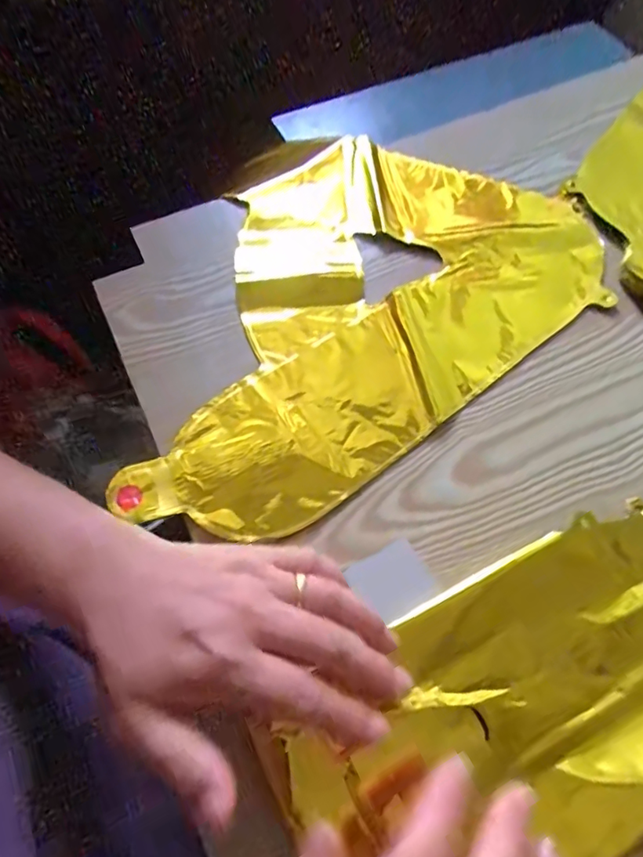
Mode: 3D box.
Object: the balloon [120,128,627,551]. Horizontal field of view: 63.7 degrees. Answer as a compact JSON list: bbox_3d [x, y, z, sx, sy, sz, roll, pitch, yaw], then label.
[{"bbox_3d":[0.012,-0.100,0.386,0.390,0.010,0.252,-34,69,-17],"label":"balloon"}]

